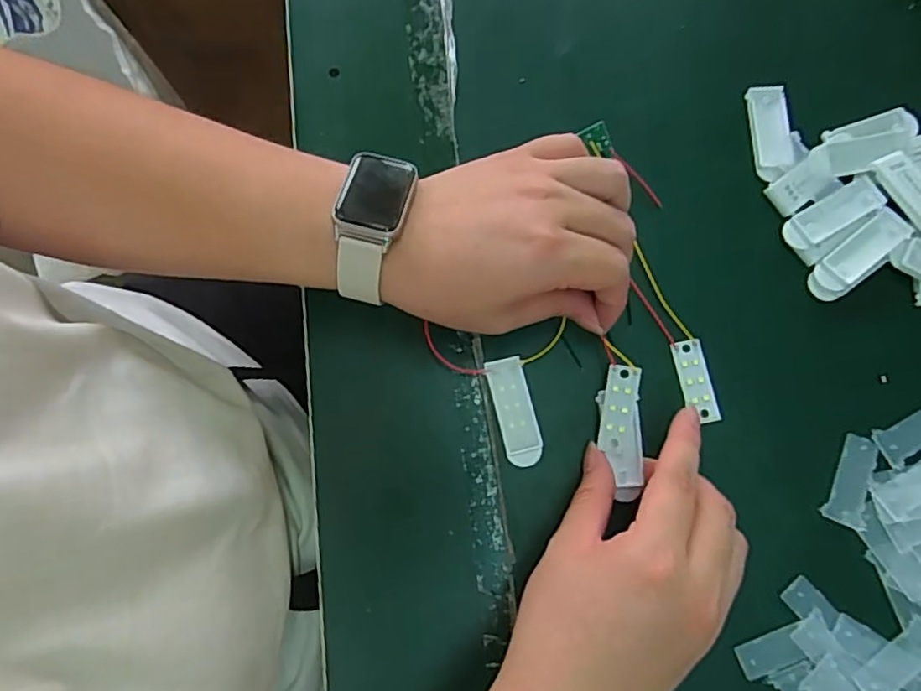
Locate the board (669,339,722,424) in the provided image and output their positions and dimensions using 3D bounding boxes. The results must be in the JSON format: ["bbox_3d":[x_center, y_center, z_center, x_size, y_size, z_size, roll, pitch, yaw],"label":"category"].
[{"bbox_3d":[0.130,0.020,0.341,0.018,0.004,0.045,-16,80,-3],"label":"board"}]

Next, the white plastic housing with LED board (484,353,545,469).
[{"bbox_3d":[0.030,0.036,0.335,0.021,0.006,0.057,-13,79,-2],"label":"white plastic housing with LED board"}]

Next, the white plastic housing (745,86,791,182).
[{"bbox_3d":[0.182,-0.126,0.361,0.021,0.008,0.058,1,79,1],"label":"white plastic housing"}]

